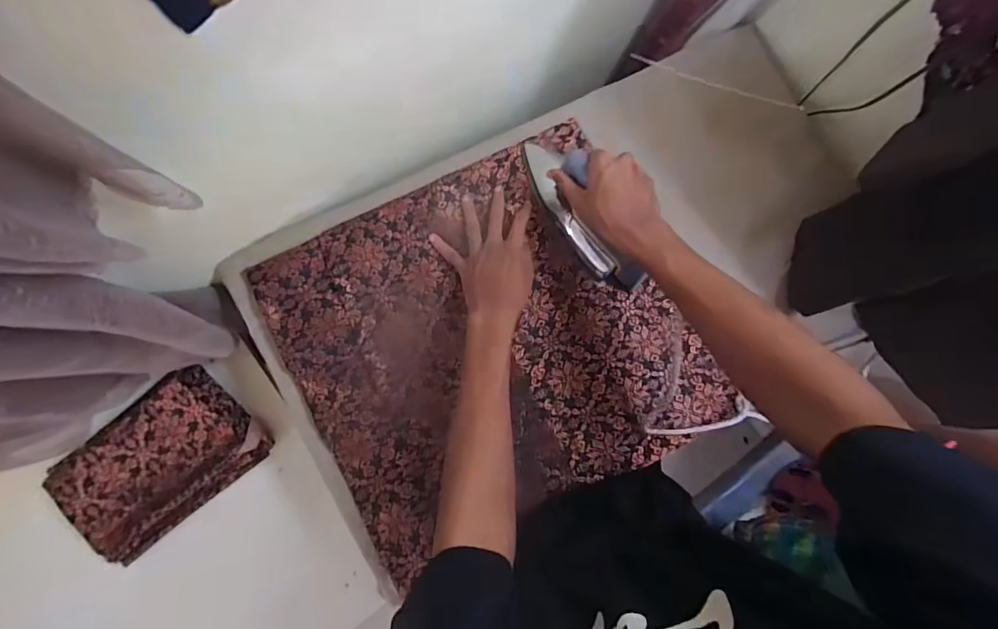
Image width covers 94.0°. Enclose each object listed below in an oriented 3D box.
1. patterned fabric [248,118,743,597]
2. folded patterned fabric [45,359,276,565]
[{"bbox_3d":[-0.011,0.033,0.597,0.468,0.022,0.434,-26,84,-7],"label":"patterned fabric"},{"bbox_3d":[-0.484,0.212,0.661,0.274,0.046,0.173,-38,94,-1],"label":"folded patterned fabric"}]

